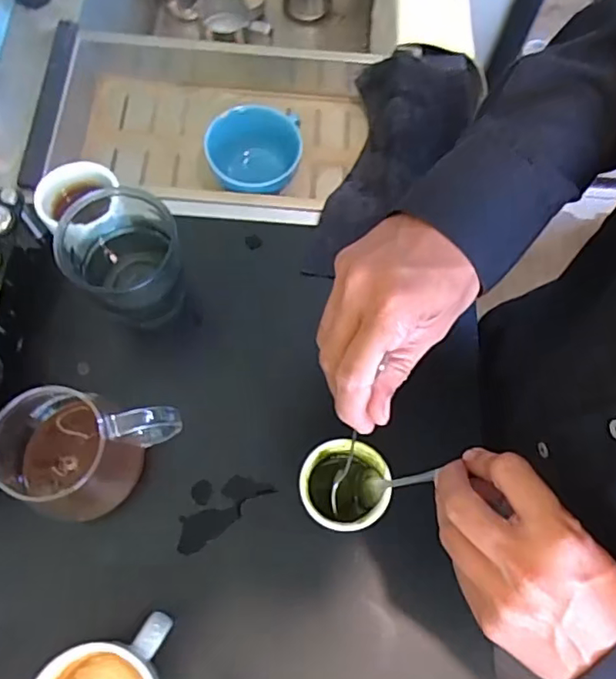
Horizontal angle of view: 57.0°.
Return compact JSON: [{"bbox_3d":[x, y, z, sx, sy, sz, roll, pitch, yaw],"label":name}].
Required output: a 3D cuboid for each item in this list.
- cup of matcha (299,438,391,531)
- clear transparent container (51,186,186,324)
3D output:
[{"bbox_3d":[0.028,0.113,0.440,0.064,0.052,0.063,1,70,-2],"label":"cup of matcha"},{"bbox_3d":[-0.151,-0.061,0.473,0.099,0.111,0.075,-18,72,-8],"label":"clear transparent container"}]

